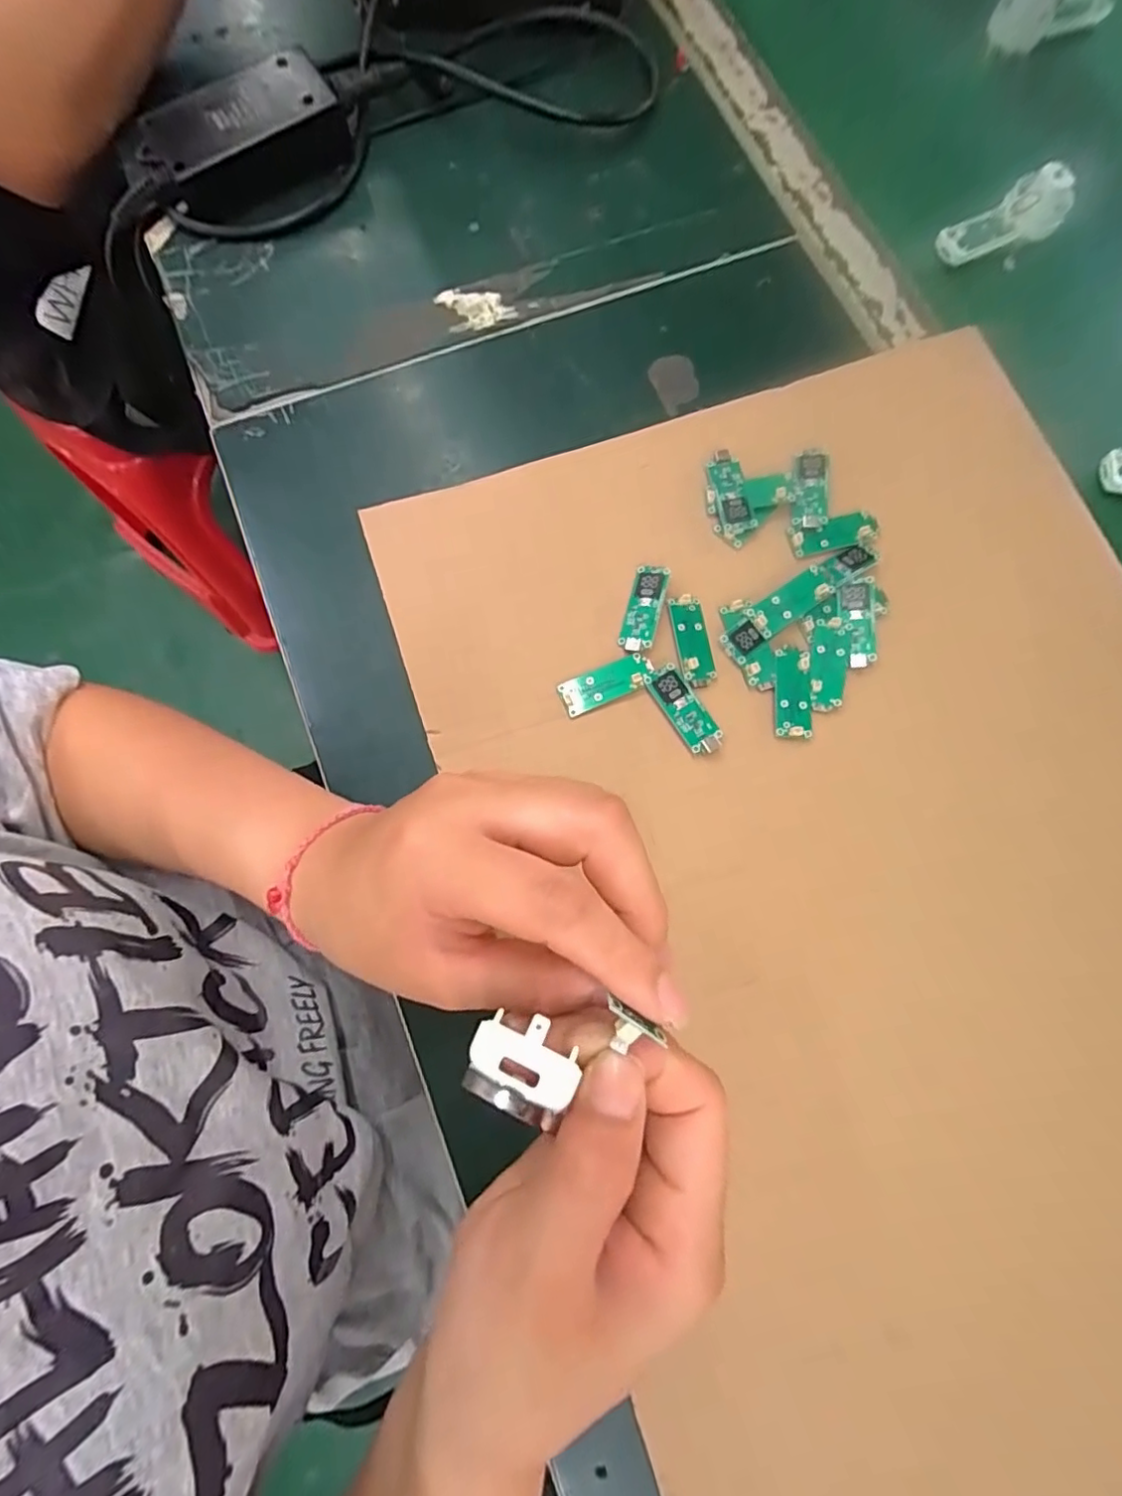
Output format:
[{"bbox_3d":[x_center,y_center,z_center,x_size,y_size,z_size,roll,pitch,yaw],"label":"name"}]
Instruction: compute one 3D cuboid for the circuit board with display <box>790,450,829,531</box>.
[{"bbox_3d":[0.143,-0.149,0.339,0.021,0.006,0.050,6,77,2],"label":"circuit board with display"}]

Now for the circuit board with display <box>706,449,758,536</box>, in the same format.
[{"bbox_3d":[0.097,-0.146,0.339,0.018,0.007,0.050,-10,77,-2],"label":"circuit board with display"}]

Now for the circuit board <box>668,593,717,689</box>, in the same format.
[{"bbox_3d":[0.071,-0.058,0.318,0.020,0.007,0.051,-7,77,-2],"label":"circuit board"}]

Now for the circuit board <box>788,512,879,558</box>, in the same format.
[{"bbox_3d":[0.155,-0.121,0.333,0.049,0.004,0.020,-7,77,-2],"label":"circuit board"}]

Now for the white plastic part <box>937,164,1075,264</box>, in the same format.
[{"bbox_3d":[0.288,-0.343,0.382,0.089,0.029,0.028,-29,78,-7],"label":"white plastic part"}]

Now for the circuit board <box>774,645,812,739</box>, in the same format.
[{"bbox_3d":[0.123,-0.030,0.311,0.019,0.004,0.049,4,77,1],"label":"circuit board"}]

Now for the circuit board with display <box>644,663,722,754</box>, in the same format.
[{"bbox_3d":[0.064,-0.019,0.310,0.018,0.007,0.051,-31,78,-7],"label":"circuit board with display"}]

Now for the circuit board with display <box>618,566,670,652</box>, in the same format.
[{"bbox_3d":[0.045,-0.076,0.321,0.017,0.004,0.050,15,77,4],"label":"circuit board with display"}]

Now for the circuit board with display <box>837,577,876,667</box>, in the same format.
[{"bbox_3d":[0.160,-0.068,0.318,0.018,0.005,0.049,3,77,1],"label":"circuit board with display"}]

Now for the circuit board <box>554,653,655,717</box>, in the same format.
[{"bbox_3d":[0.025,-0.034,0.314,0.049,0.006,0.019,-21,77,-5],"label":"circuit board"}]

